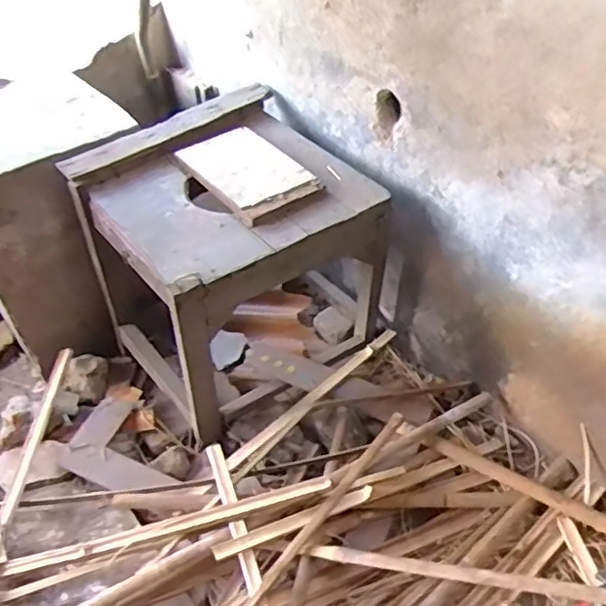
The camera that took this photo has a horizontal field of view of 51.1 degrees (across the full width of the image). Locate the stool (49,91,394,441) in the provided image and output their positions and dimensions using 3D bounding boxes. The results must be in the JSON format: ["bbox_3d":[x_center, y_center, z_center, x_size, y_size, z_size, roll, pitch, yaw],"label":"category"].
[{"bbox_3d":[-0.129,-0.077,1.255,0.450,0.442,0.441,-30,49,-24],"label":"stool"}]

